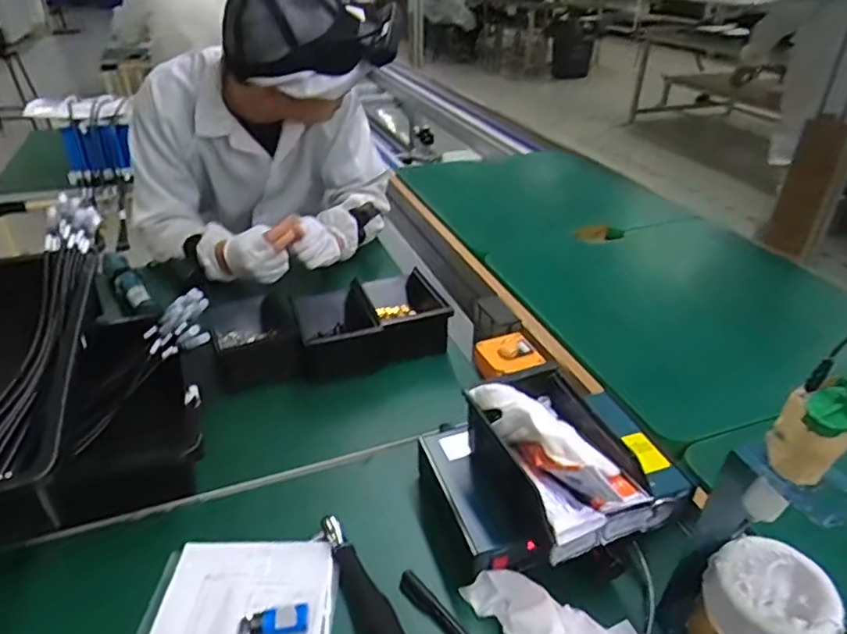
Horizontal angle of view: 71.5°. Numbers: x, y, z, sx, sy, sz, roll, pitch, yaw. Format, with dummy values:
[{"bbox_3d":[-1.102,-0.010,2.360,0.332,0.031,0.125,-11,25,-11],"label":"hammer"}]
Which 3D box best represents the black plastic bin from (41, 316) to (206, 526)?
[{"bbox_3d":[-0.334,0.102,0.664,0.147,0.071,0.243,-15,36,-22],"label":"black plastic bin"}]

